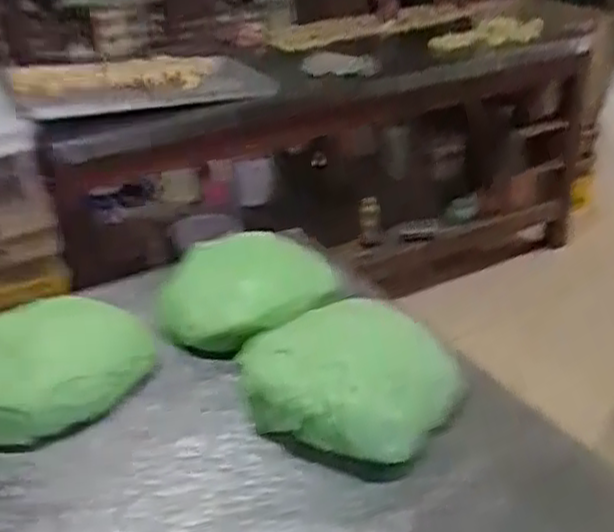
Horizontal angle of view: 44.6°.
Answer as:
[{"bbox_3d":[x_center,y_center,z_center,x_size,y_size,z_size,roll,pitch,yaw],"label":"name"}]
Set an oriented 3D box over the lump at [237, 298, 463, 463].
[{"bbox_3d":[0.048,0.133,0.896,0.249,0.115,0.179,-3,30,-4],"label":"lump"}]

